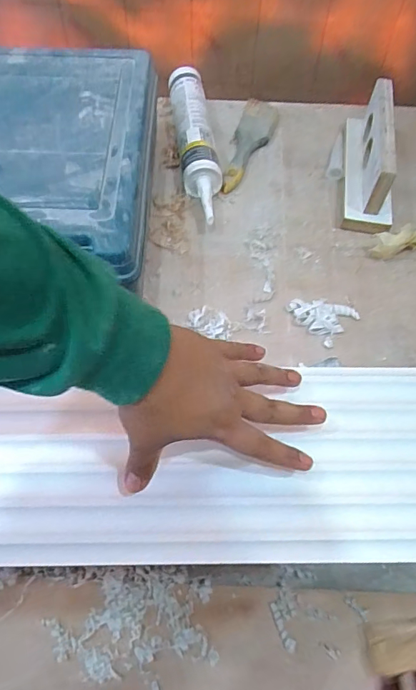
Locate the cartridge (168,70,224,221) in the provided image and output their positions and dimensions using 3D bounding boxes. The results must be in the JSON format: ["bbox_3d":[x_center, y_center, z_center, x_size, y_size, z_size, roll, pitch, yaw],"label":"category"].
[{"bbox_3d":[-0.016,-0.266,0.614,0.046,0.050,0.264,-6,61,-7],"label":"cartridge"}]

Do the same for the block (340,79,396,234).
[{"bbox_3d":[0.212,-0.246,0.593,0.055,0.090,0.212,10,60,3],"label":"block"}]

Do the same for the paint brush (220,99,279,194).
[{"bbox_3d":[0.056,-0.279,0.648,0.051,0.010,0.194,17,61,7],"label":"paint brush"}]

